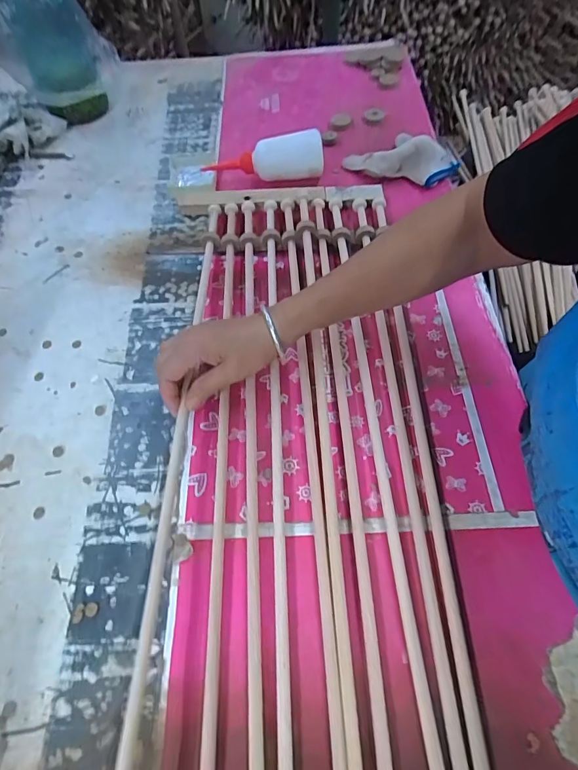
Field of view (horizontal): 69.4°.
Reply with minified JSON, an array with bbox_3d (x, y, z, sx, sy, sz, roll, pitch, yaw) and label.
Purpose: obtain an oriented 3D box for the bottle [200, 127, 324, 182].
[{"bbox_3d":[-0.038,-0.345,0.624,0.182,0.050,0.053,-2,58,1],"label":"bottle"}]

